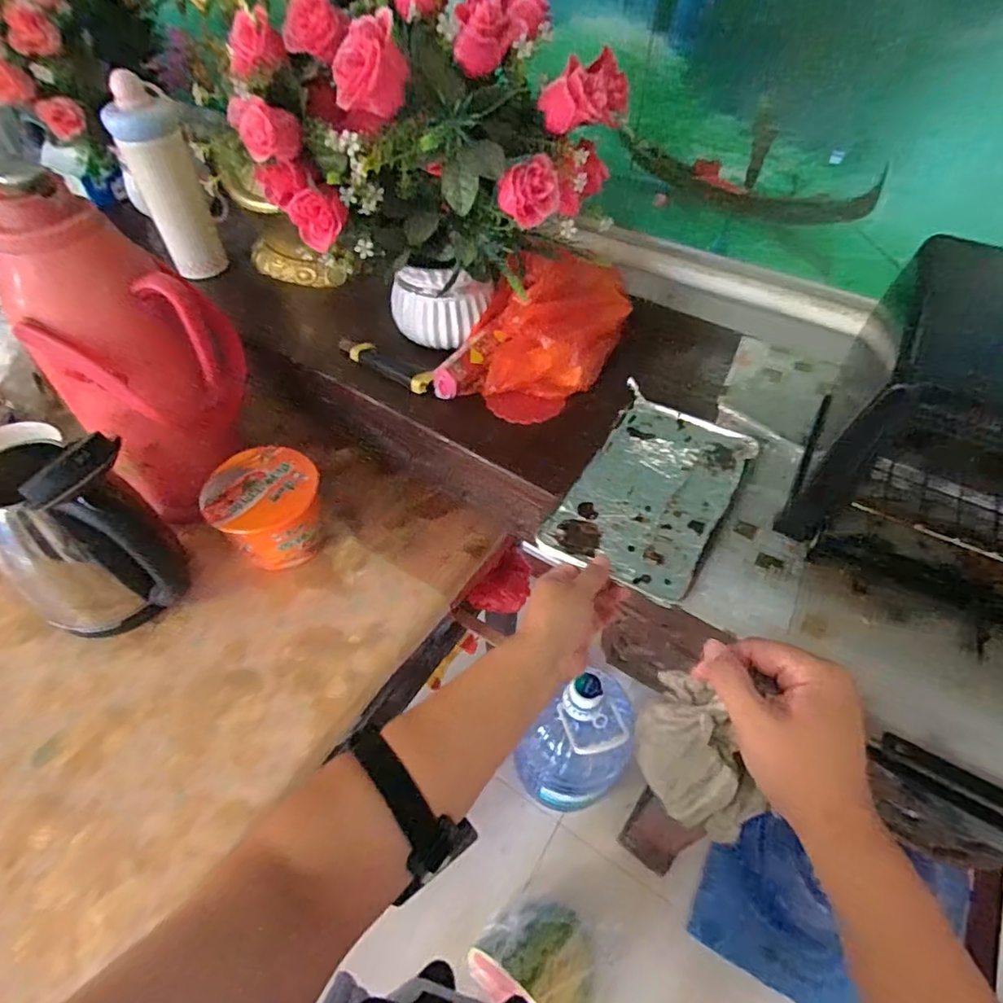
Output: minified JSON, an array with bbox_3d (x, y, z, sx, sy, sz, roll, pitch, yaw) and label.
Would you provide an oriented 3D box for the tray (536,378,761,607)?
[{"bbox_3d":[0.153,-0.014,0.558,0.141,0.010,0.238,26,54,20],"label":"tray"}]

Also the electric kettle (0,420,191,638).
[{"bbox_3d":[-0.442,0.041,0.587,0.187,0.258,0.137,23,54,18],"label":"electric kettle"}]

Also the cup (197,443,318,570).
[{"bbox_3d":[-0.288,0.012,0.703,0.125,0.113,0.129,0,50,0],"label":"cup"}]

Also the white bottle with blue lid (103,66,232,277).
[{"bbox_3d":[-0.448,-0.432,0.762,0.076,0.240,0.059,-12,51,-10],"label":"white bottle with blue lid"}]

